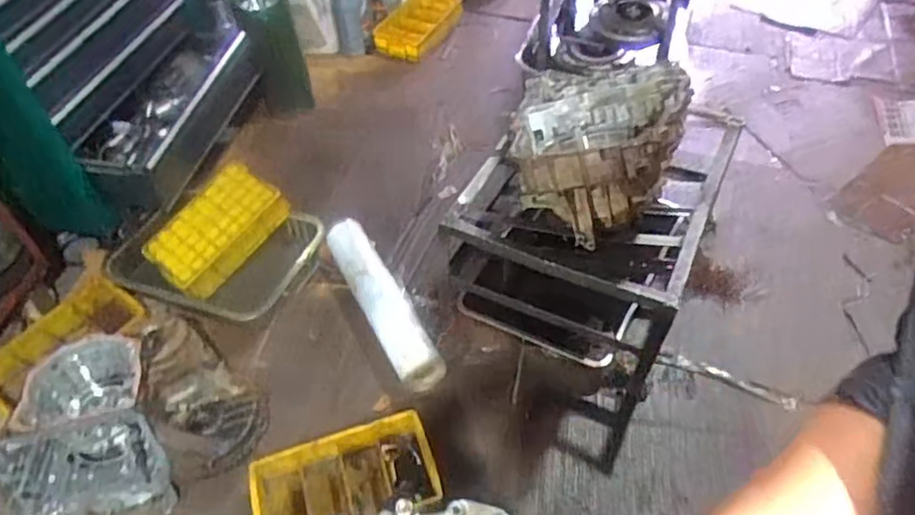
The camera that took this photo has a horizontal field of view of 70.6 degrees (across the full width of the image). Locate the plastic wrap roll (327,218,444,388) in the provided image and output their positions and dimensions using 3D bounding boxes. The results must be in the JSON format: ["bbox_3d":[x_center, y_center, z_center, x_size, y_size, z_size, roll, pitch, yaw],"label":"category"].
[{"bbox_3d":[-0.188,0.097,1.602,0.107,0.090,0.511,-25,52,-16],"label":"plastic wrap roll"}]

